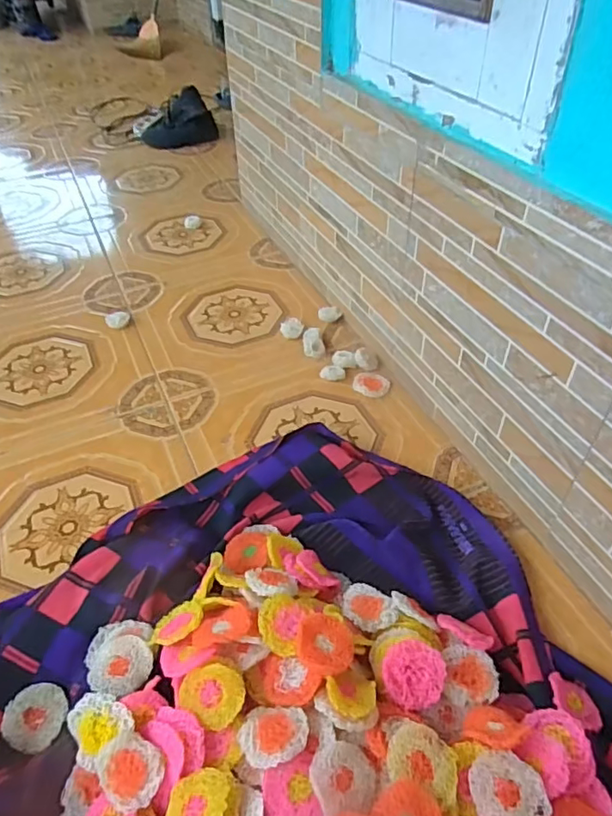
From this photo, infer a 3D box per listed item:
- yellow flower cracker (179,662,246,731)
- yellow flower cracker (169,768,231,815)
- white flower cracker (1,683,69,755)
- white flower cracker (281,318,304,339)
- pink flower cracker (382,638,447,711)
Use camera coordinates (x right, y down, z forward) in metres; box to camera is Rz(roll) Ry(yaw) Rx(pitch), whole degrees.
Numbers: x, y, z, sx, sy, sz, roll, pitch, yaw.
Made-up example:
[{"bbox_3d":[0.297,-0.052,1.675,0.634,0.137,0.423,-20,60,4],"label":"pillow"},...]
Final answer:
[{"bbox_3d":[-0.095,0.290,0.572,0.064,0.004,0.055,22,67,12],"label":"yellow flower cracker"},{"bbox_3d":[-0.097,0.360,0.507,0.059,0.010,0.065,-12,28,18],"label":"yellow flower cracker"},{"bbox_3d":[-0.299,0.342,0.625,0.062,0.016,0.066,16,49,14],"label":"white flower cracker"},{"bbox_3d":[-0.028,-0.161,1.133,0.044,0.019,0.052,-2,47,-3],"label":"white flower cracker"},{"bbox_3d":[0.114,0.280,0.596,0.063,0.020,0.066,-1,45,1],"label":"pink flower cracker"}]

